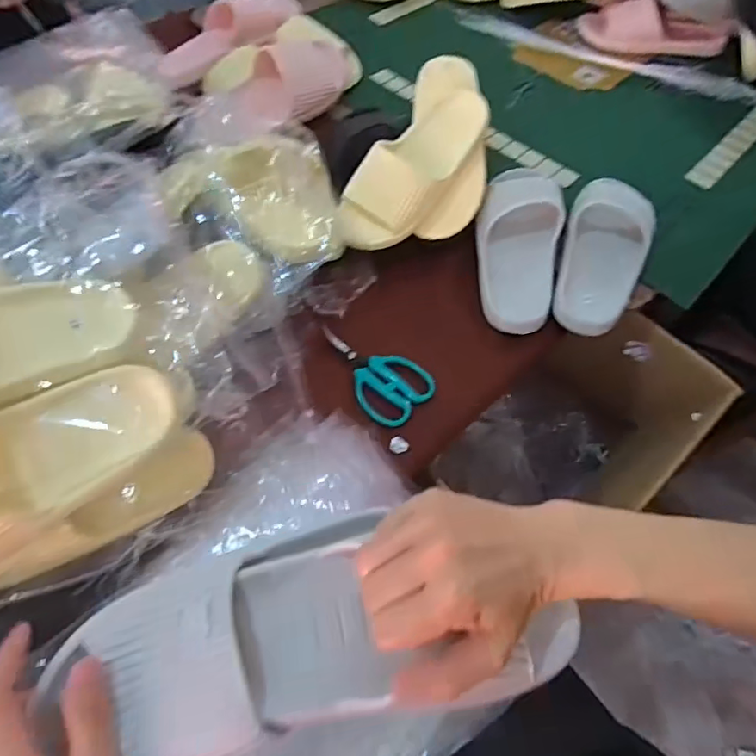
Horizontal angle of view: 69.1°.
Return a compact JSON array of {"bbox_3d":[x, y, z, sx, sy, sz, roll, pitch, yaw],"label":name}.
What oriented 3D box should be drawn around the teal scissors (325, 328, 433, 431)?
[{"bbox_3d":[-0.014,-0.004,0.635,0.149,0.012,0.079,31,64,17],"label":"teal scissors"}]

